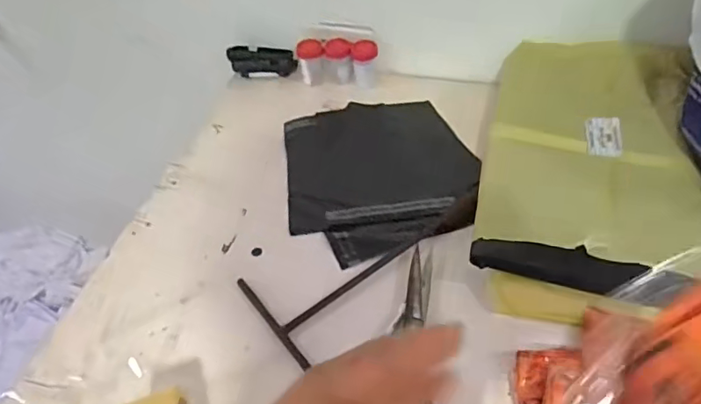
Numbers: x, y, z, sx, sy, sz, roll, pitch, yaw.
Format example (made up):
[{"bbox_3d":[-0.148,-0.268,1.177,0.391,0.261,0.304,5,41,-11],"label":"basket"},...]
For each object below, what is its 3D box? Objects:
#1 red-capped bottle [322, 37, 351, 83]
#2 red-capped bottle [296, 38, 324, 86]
[{"bbox_3d":[-0.021,-0.232,0.883,0.046,0.061,0.035,0,47,5],"label":"red-capped bottle"},{"bbox_3d":[-0.064,-0.232,0.885,0.043,0.060,0.038,-11,47,-5],"label":"red-capped bottle"}]

